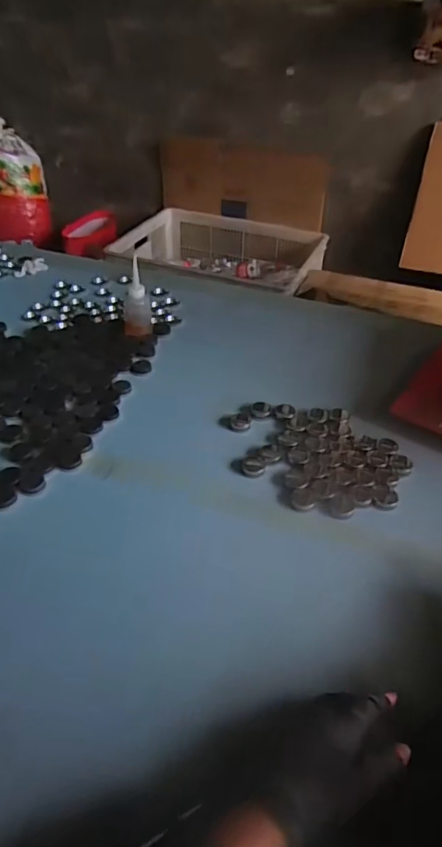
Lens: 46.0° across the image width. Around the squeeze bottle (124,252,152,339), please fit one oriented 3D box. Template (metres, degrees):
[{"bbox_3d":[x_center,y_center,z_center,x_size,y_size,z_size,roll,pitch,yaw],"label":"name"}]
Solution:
[{"bbox_3d":[-0.163,-0.234,0.997,0.054,0.137,0.056,-5,41,-6],"label":"squeeze bottle"}]

